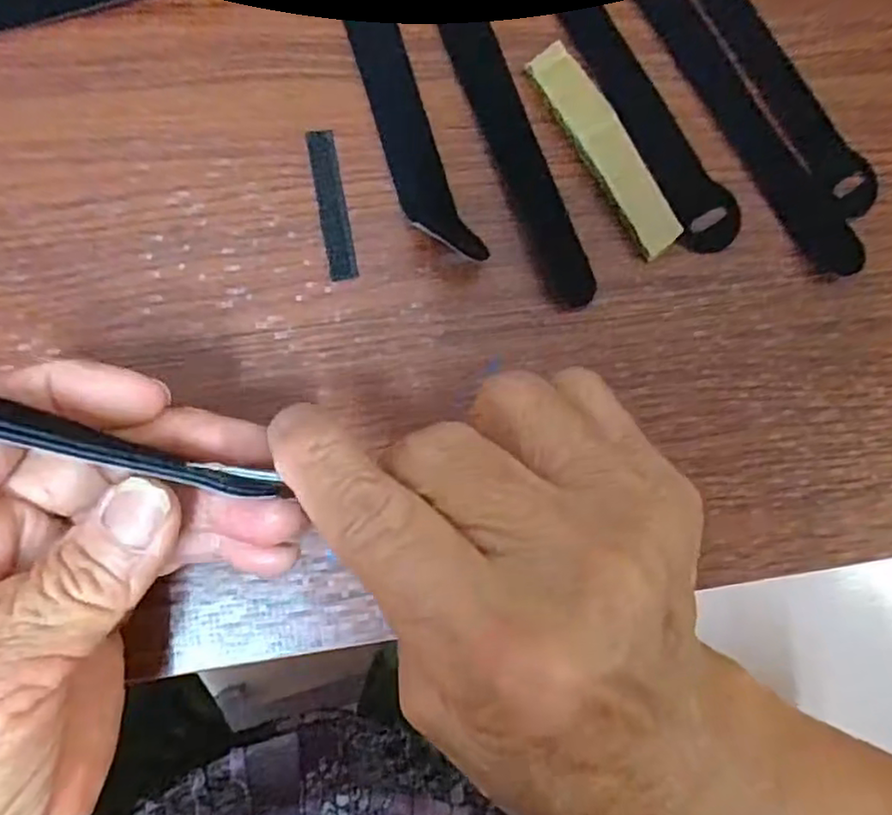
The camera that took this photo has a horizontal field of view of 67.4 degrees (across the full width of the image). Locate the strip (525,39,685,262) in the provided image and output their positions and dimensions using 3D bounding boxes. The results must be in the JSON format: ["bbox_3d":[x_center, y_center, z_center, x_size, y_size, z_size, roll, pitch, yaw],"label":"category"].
[{"bbox_3d":[0.060,-0.097,0.252,0.020,0.007,0.085,-33,91,-9],"label":"strip"}]

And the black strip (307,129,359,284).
[{"bbox_3d":[-0.040,-0.073,0.238,0.010,0.004,0.054,-10,87,-9],"label":"black strip"}]

